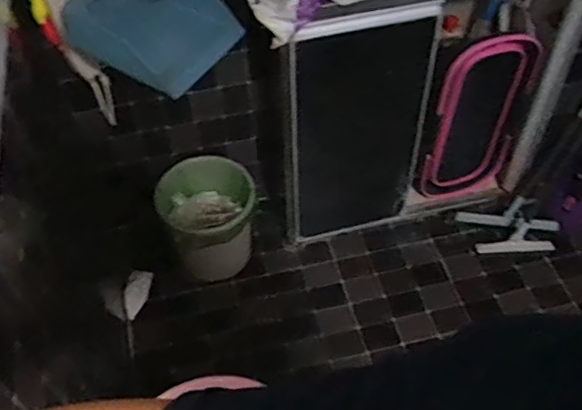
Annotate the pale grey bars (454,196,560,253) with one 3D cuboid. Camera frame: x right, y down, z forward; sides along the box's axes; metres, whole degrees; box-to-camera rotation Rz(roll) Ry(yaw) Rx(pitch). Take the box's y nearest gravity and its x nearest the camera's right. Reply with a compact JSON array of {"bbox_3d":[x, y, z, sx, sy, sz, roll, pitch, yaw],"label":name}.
[{"bbox_3d":[0.640,0.065,1.790,0.269,0.071,0.141,-7,50,-4],"label":"pale grey bars"}]

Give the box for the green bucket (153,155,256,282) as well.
[{"bbox_3d":[-0.214,0.032,1.714,0.254,0.231,0.237,-1,50,1],"label":"green bucket"}]

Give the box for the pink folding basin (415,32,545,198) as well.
[{"bbox_3d":[0.488,-0.216,1.641,0.271,0.477,0.055,-7,50,-4],"label":"pink folding basin"}]

